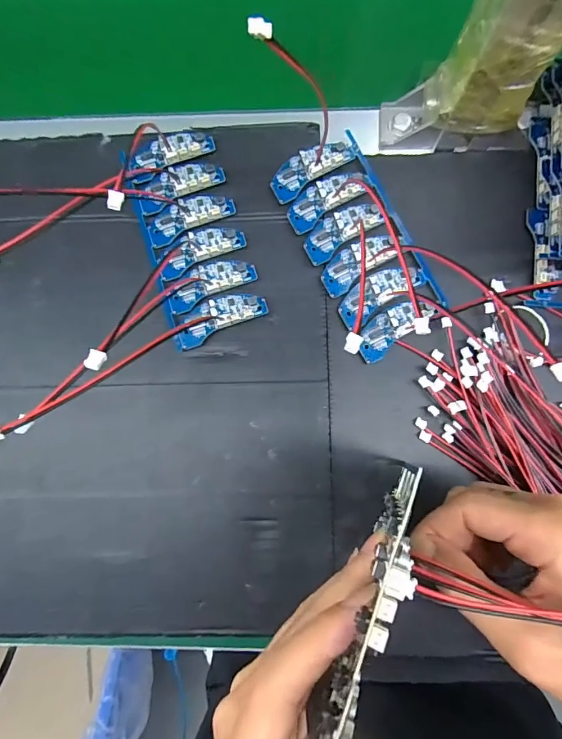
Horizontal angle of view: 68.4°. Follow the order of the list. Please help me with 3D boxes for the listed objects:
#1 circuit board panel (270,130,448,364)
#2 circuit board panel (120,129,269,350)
[{"bbox_3d":[0.056,-0.090,0.294,0.072,0.014,0.150,-27,83,-1],"label":"circuit board panel"},{"bbox_3d":[-0.064,-0.099,0.299,0.068,0.011,0.152,-19,83,0],"label":"circuit board panel"}]

